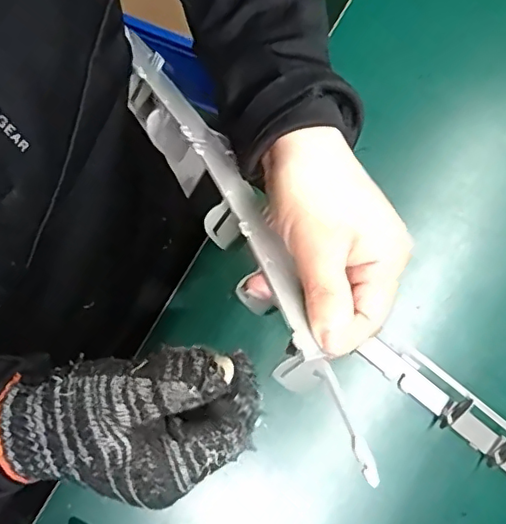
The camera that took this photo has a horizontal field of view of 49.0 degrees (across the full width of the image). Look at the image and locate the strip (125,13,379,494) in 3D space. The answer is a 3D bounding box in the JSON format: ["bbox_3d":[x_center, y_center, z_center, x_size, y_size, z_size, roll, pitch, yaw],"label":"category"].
[{"bbox_3d":[-0.016,-0.031,0.303,0.034,0.030,0.306,-26,59,-7],"label":"strip"}]

